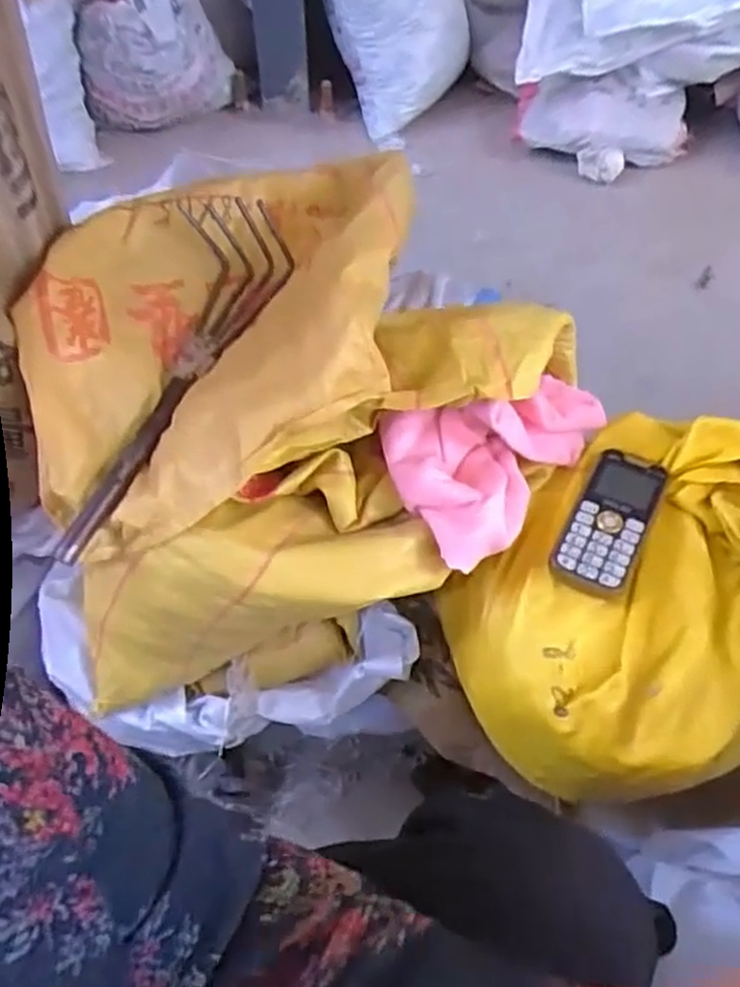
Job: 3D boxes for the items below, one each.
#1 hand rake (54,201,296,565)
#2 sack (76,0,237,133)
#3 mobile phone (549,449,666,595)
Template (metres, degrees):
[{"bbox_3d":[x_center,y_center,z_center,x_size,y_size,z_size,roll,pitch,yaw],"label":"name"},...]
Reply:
[{"bbox_3d":[-0.163,-0.100,0.594,0.107,0.051,0.321,20,72,17],"label":"hand rake"},{"bbox_3d":[-0.462,-0.964,1.600,0.245,0.327,0.241,8,52,7],"label":"sack"},{"bbox_3d":[0.183,0.018,0.578,0.057,0.014,0.118,21,62,17],"label":"mobile phone"}]

